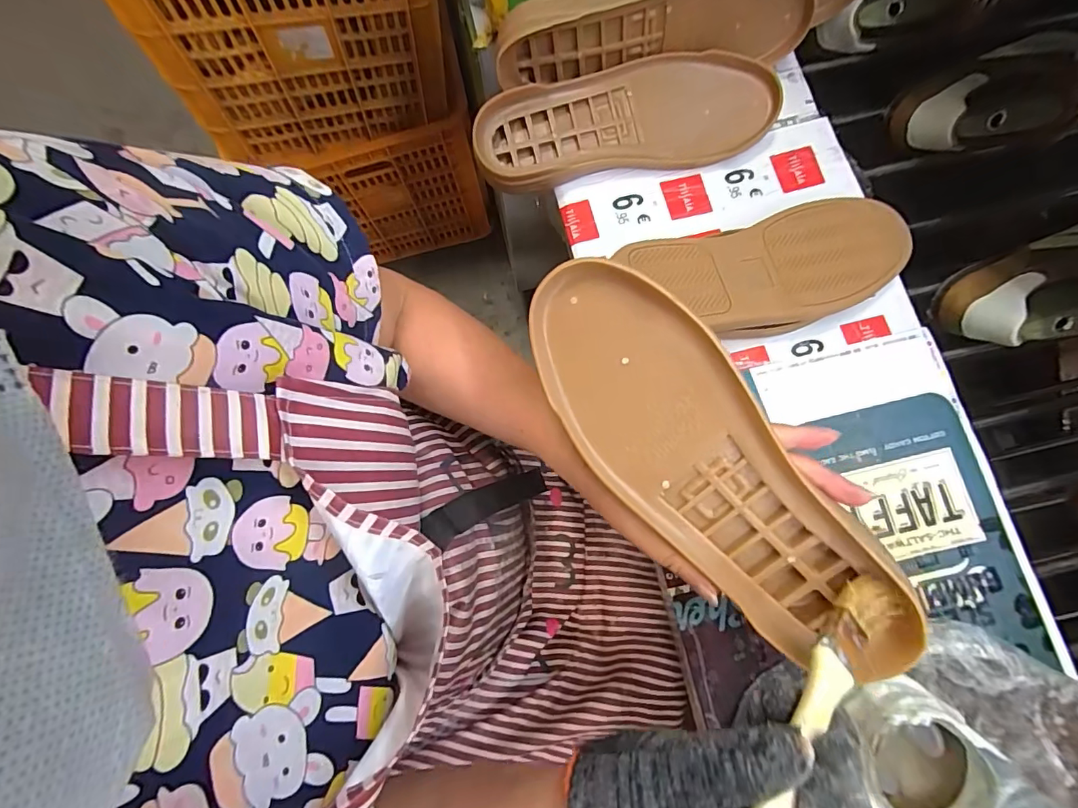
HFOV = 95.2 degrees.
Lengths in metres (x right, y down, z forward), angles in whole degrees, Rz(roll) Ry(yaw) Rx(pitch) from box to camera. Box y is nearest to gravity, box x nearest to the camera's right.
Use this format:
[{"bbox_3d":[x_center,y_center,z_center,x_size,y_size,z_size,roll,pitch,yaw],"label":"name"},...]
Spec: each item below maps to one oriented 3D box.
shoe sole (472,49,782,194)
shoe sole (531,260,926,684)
[{"bbox_3d":[0.073,-0.247,0.429,0.255,0.033,0.088,-9,99,-2],"label":"shoe sole"},{"bbox_3d":[0.092,0.035,0.269,0.085,0.035,0.258,-41,87,19],"label":"shoe sole"}]

